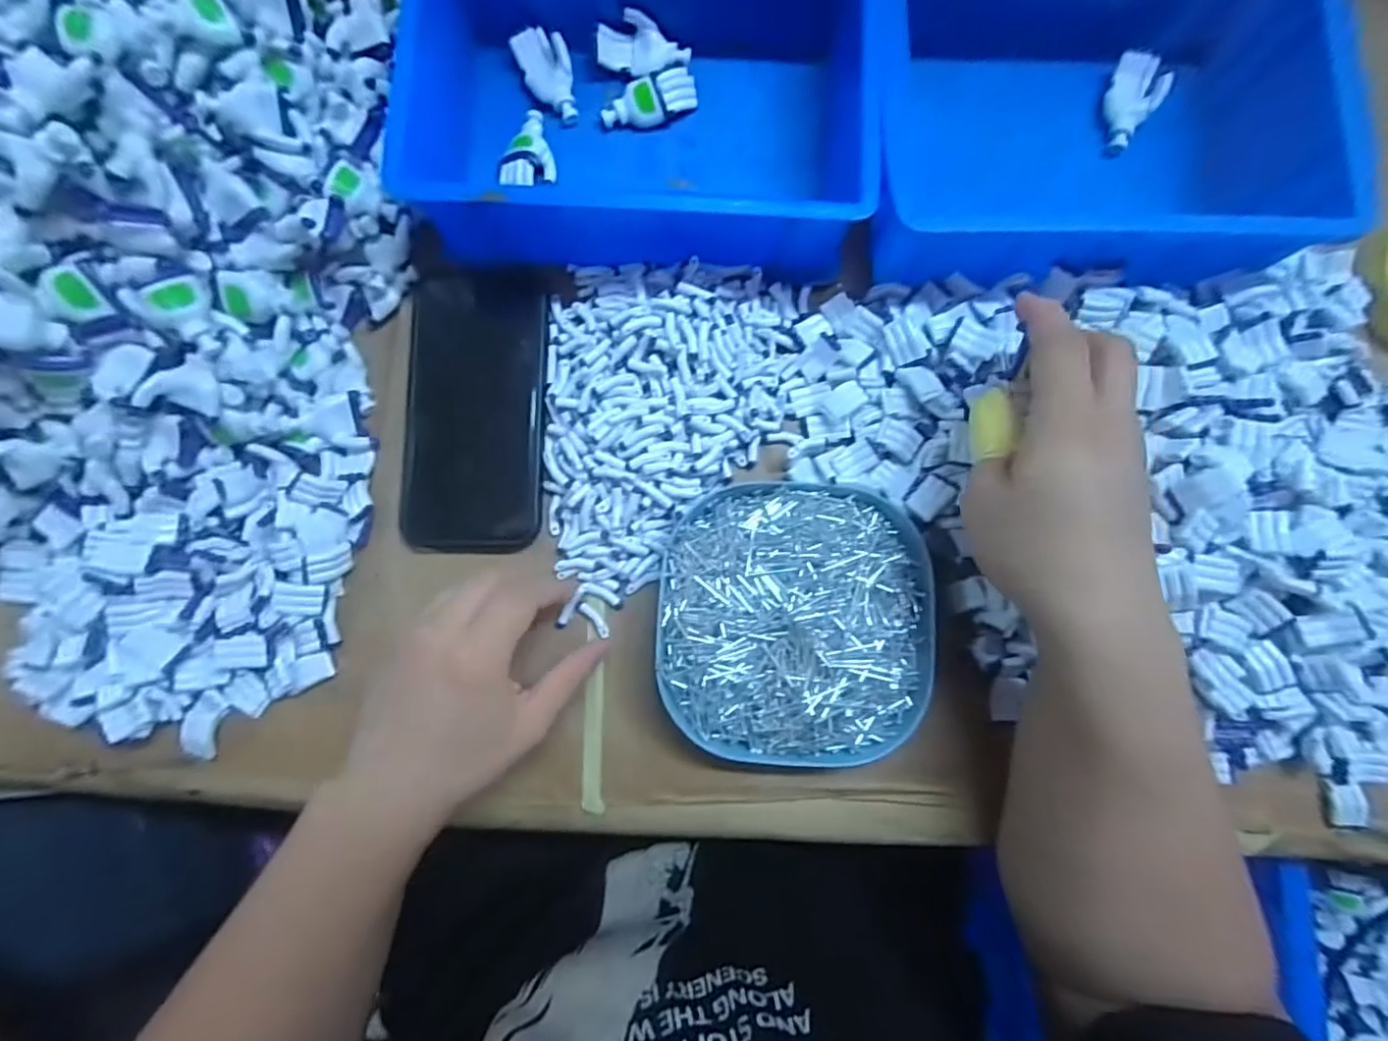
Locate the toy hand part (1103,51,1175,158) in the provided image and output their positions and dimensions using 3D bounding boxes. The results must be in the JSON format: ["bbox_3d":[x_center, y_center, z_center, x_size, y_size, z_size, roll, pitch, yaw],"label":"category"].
[{"bbox_3d":[0.269,-0.255,0.369,0.031,0.014,0.060,16,91,22],"label":"toy hand part"}]

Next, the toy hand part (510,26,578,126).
[{"bbox_3d":[-0.088,-0.272,0.366,0.030,0.011,0.057,-21,84,-4],"label":"toy hand part"}]

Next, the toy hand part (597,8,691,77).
[{"bbox_3d":[-0.032,-0.289,0.370,0.055,0.011,0.034,22,118,-17],"label":"toy hand part"}]

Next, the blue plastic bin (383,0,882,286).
[{"bbox_3d":[-0.027,-0.242,0.337,0.239,0.078,0.183,3,83,-1],"label":"blue plastic bin"}]

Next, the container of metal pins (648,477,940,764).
[{"bbox_3d":[0.054,0.053,0.315,0.141,0.043,0.142,0,83,-1],"label":"container of metal pins"}]

